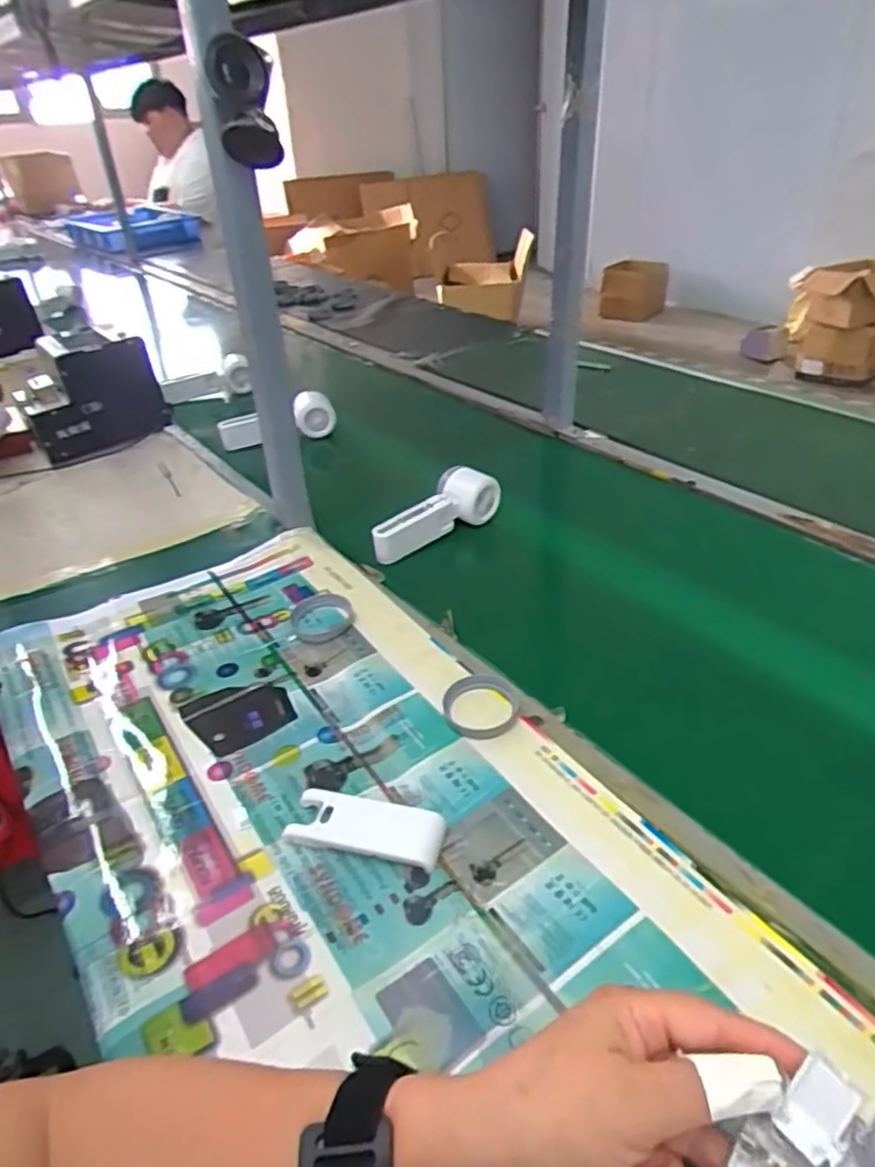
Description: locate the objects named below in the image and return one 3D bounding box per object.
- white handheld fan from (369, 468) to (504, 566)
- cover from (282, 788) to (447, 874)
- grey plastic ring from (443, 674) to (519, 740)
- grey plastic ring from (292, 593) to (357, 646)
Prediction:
[{"bbox_3d":[-0.007,-0.078,0.796,0.160,0.056,0.047,-24,39,-27],"label":"white handheld fan"},{"bbox_3d":[-0.047,0.163,0.474,0.101,0.013,0.040,5,35,14],"label":"cover"},{"bbox_3d":[0.034,0.096,0.563,0.058,0.016,0.061,-3,34,2],"label":"grey plastic ring"},{"bbox_3d":[-0.108,0.031,0.672,0.057,0.010,0.065,-16,35,-16],"label":"grey plastic ring"}]

